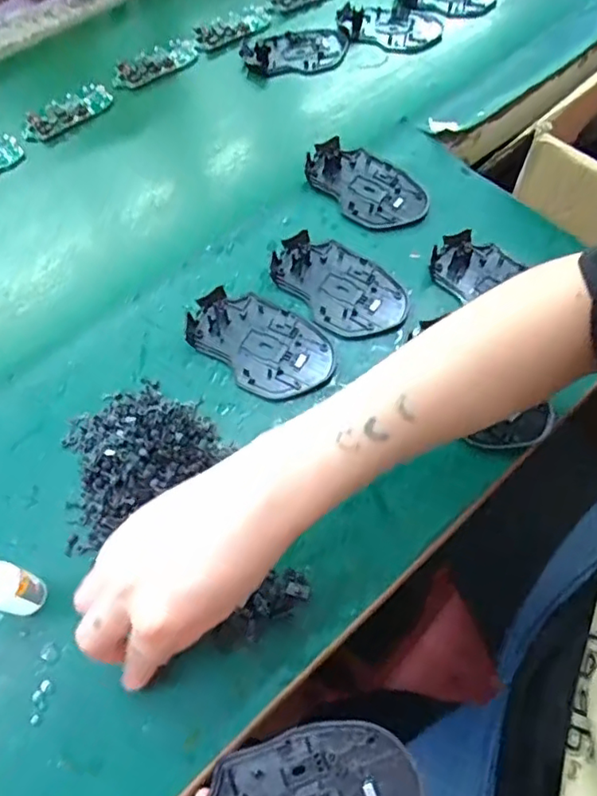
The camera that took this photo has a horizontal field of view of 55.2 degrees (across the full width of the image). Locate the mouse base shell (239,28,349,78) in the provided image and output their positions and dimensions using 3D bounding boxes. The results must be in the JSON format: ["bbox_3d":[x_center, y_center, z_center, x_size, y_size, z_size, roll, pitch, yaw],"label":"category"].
[{"bbox_3d":[-0.004,-0.378,0.630,0.113,0.024,0.062,-5,59,-1],"label":"mouse base shell"}]

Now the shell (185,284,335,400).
[{"bbox_3d":[-0.029,-0.044,0.435,0.114,0.010,0.071,31,67,18],"label":"shell"}]

